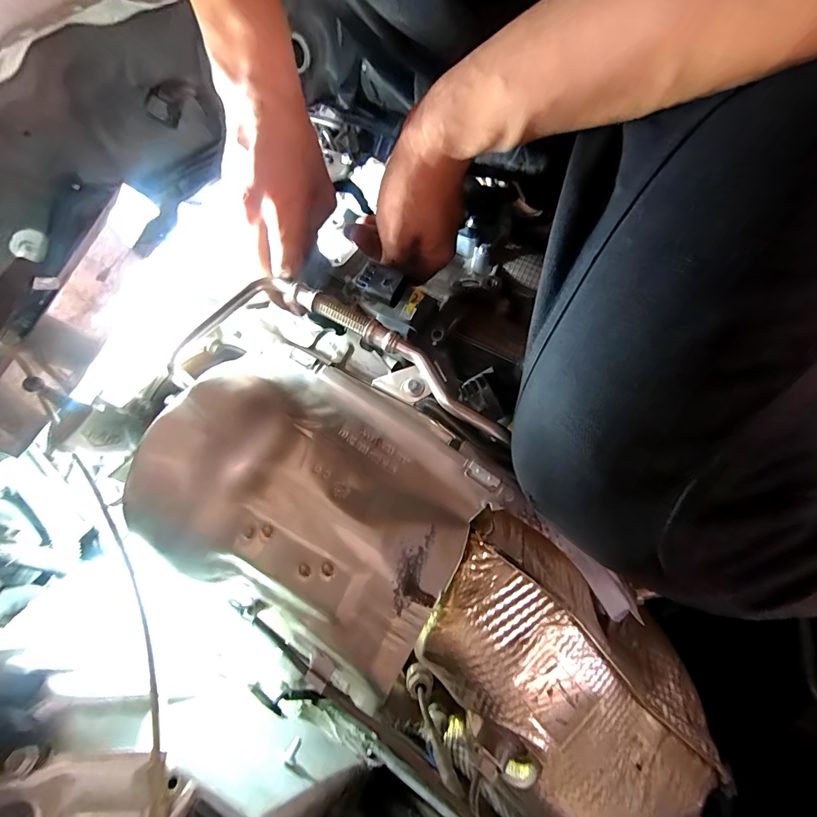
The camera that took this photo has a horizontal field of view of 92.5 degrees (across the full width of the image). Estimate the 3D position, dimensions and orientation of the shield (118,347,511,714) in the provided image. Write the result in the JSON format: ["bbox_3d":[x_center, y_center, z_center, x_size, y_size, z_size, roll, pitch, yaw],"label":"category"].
[{"bbox_3d":[-0.060,0.052,0.245,0.194,0.064,0.153,28,68,15],"label":"shield"}]

